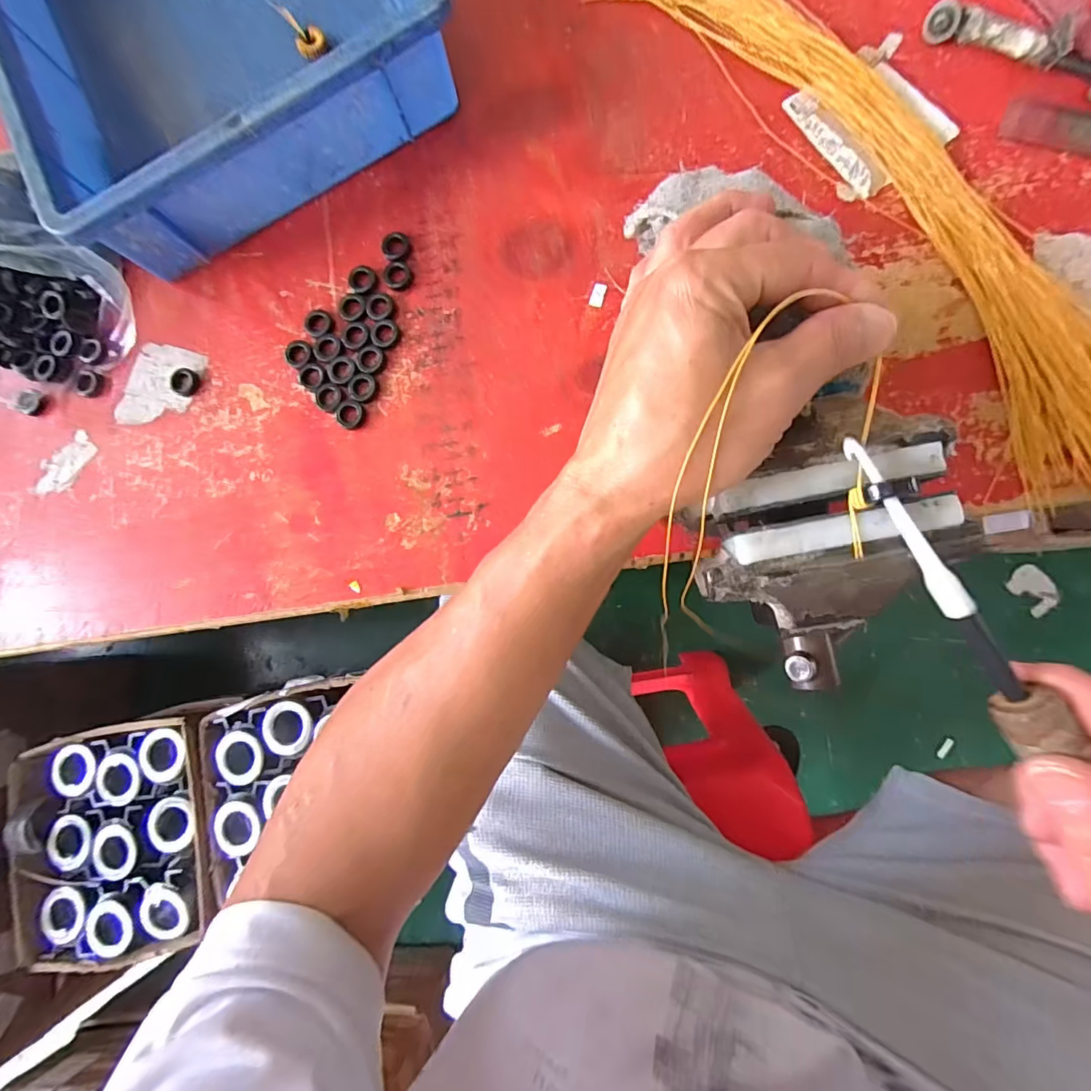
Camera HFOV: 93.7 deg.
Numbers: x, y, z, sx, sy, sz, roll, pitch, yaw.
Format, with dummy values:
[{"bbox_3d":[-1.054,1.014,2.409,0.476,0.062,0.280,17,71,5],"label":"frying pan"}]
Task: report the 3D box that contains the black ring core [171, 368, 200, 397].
[{"bbox_3d":[-0.268,-0.121,0.379,0.021,0.006,0.018,-18,81,5],"label":"black ring core"}]

